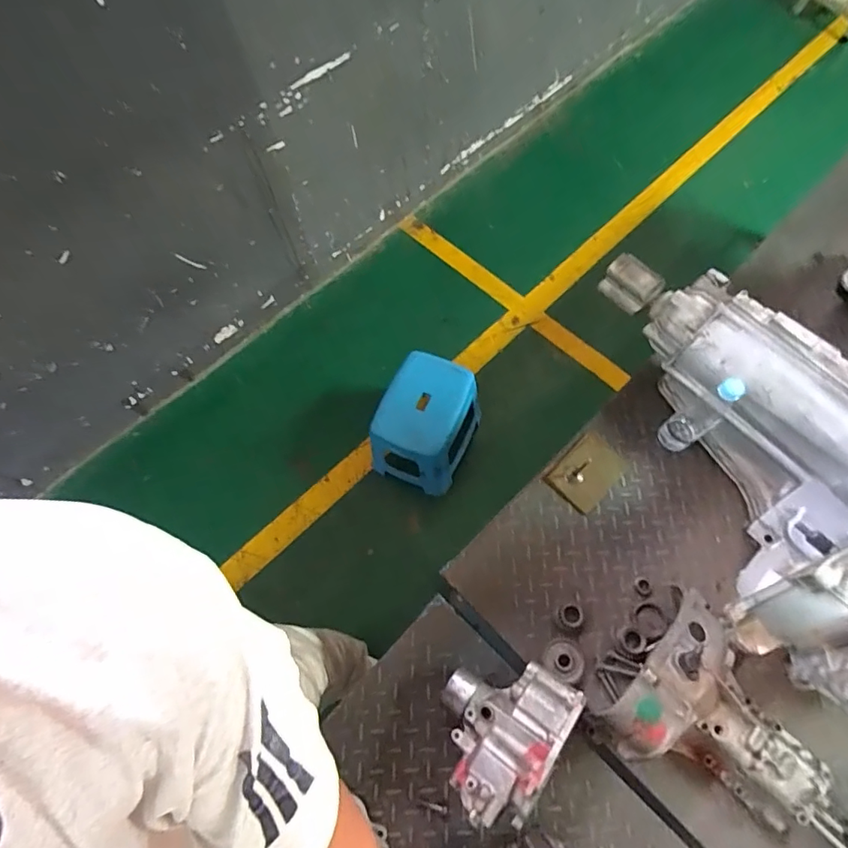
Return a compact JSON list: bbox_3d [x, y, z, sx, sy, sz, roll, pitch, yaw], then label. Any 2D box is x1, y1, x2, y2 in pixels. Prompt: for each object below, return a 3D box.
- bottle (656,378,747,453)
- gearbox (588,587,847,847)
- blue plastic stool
[{"bbox_3d":[0.512,-0.019,0.912,0.073,0.244,0.066,-32,69,-10],"label":"bottle"},{"bbox_3d":[0.466,0.477,0.730,0.388,0.152,0.254,42,75,18],"label":"gearbox"},{"bbox_3d":[0.007,0.013,1.576,0.268,0.332,0.317,23,70,12],"label":"blue plastic stool"}]

